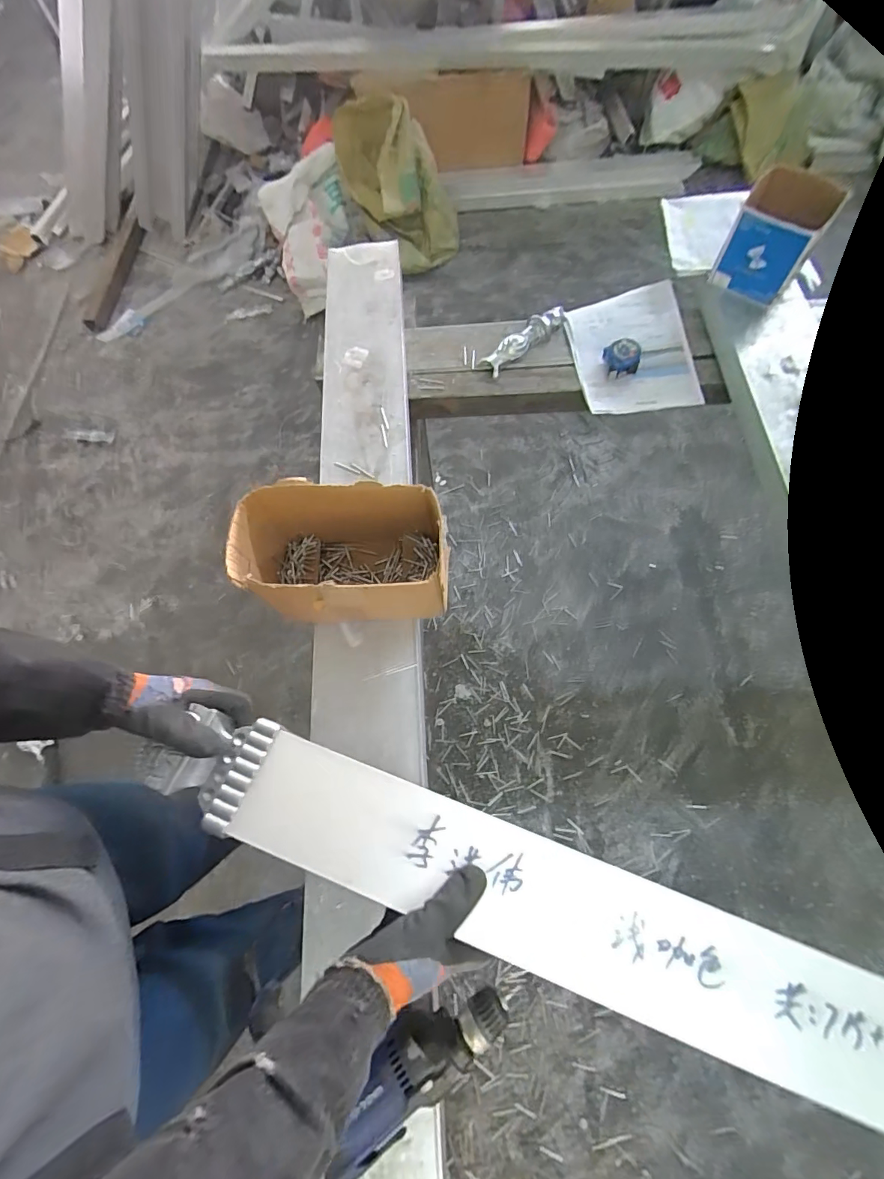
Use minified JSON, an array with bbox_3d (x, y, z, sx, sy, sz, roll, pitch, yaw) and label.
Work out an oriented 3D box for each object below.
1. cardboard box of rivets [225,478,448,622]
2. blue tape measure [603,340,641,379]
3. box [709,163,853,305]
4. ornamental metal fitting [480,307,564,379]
[{"bbox_3d":[-0.127,-0.037,0.618,0.262,0.158,0.145,-2,69,4],"label":"cardboard box of rivets"},{"bbox_3d":[0.337,-0.430,0.860,0.062,0.040,0.059,-9,68,1],"label":"blue tape measure"},{"bbox_3d":[0.575,-0.609,0.810,0.133,0.150,0.113,28,72,12],"label":"box"},{"bbox_3d":[0.164,-0.492,0.904,0.204,0.031,0.044,-42,71,-11],"label":"ornamental metal fitting"}]

